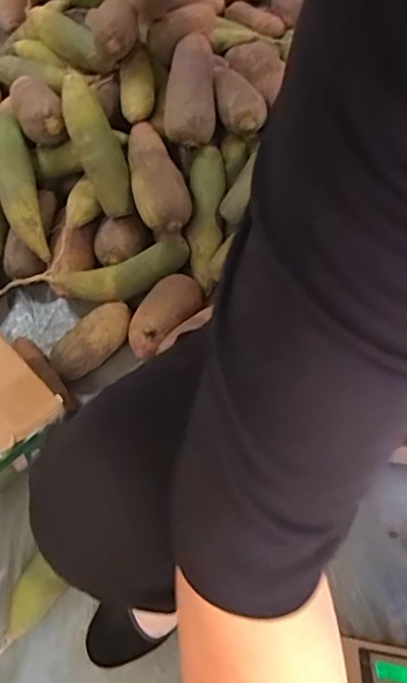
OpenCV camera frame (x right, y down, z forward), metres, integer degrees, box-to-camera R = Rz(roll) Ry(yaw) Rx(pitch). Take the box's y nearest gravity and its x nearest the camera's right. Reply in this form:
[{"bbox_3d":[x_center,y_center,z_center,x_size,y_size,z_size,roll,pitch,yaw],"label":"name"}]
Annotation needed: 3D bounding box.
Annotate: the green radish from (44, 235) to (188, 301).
[{"bbox_3d":[-0.116,-0.100,0.759,0.204,0.047,0.061,-22,68,-6],"label":"green radish"}]

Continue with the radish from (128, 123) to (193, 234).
[{"bbox_3d":[-0.067,-0.234,0.745,0.075,0.057,0.158,-16,80,-4],"label":"radish"}]

